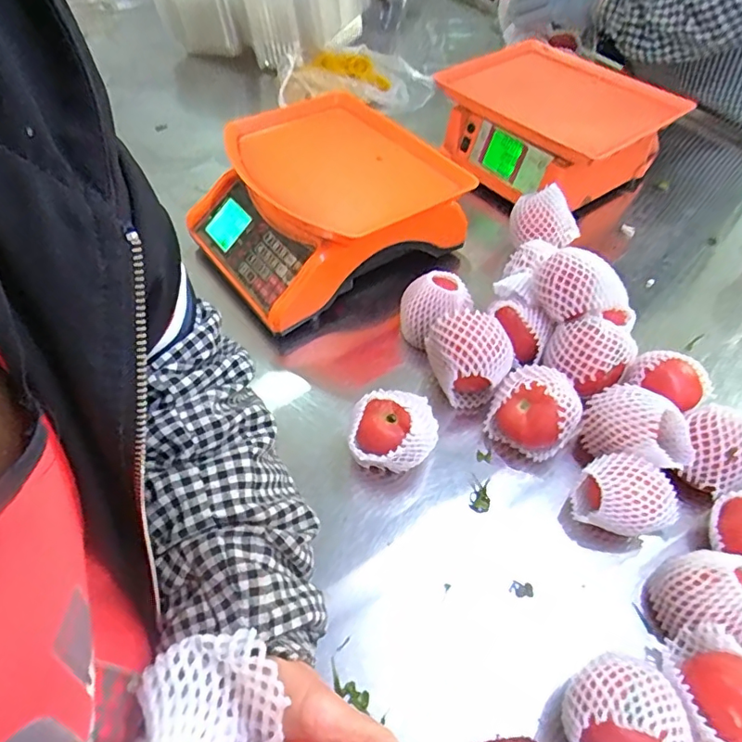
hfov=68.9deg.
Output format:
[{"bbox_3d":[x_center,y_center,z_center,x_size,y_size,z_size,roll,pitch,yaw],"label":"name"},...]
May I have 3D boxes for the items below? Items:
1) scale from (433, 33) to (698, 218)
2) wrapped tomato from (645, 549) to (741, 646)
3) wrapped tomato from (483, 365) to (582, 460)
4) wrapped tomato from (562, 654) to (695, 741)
[{"bbox_3d":[0.280,-0.366,0.844,0.265,0.158,0.305,-31,57,-24],"label":"scale"},{"bbox_3d":[0.260,0.176,0.416,0.071,0.078,0.072,0,50,-1],"label":"wrapped tomato"},{"bbox_3d":[0.161,0.038,0.534,0.081,0.080,0.074,25,54,18],"label":"wrapped tomato"},{"bbox_3d":[0.171,0.233,0.370,0.073,0.077,0.080,18,52,14],"label":"wrapped tomato"}]

